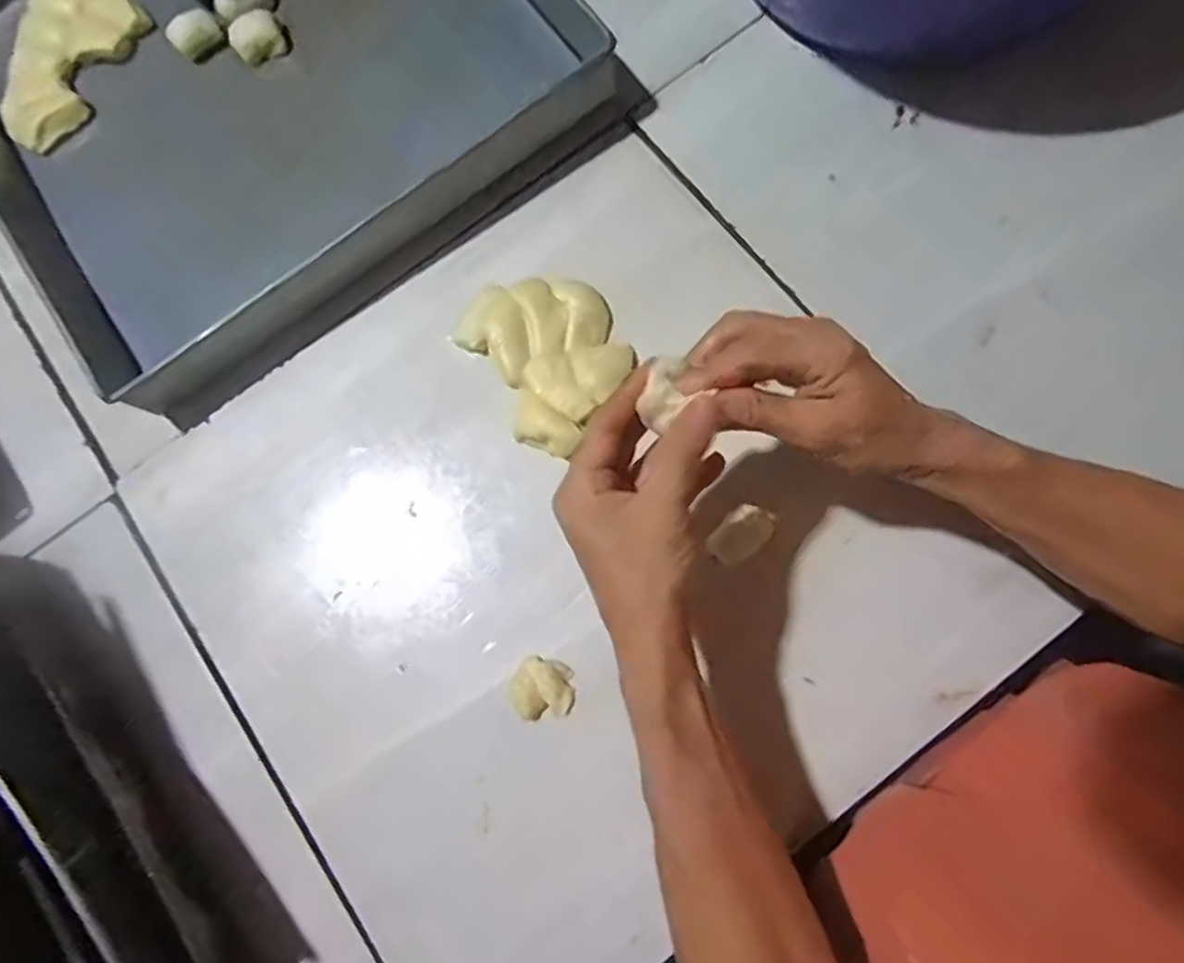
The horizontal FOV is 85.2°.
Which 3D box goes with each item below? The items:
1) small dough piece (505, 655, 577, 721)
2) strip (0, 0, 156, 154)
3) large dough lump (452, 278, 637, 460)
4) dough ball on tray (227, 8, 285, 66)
[{"bbox_3d":[-0.034,0.137,0.429,0.044,0.015,0.038,-2,79,3],"label":"small dough piece"},{"bbox_3d":[-0.465,-0.373,0.563,0.093,0.026,0.163,27,82,8],"label":"strip"},{"bbox_3d":[-0.028,-0.092,0.478,0.103,0.027,0.132,-31,79,-2],"label":"large dough lump"},{"bbox_3d":[-0.290,-0.385,0.557,0.043,0.028,0.026,-30,79,-2],"label":"dough ball on tray"}]

